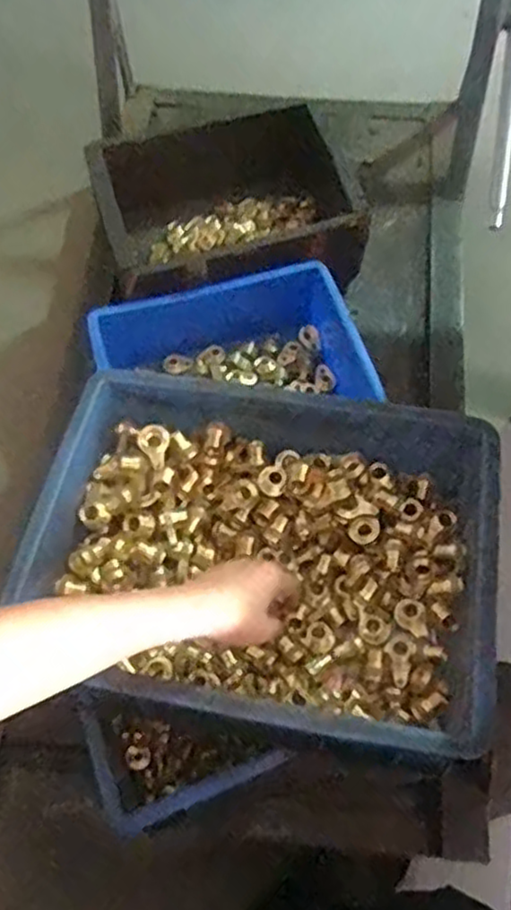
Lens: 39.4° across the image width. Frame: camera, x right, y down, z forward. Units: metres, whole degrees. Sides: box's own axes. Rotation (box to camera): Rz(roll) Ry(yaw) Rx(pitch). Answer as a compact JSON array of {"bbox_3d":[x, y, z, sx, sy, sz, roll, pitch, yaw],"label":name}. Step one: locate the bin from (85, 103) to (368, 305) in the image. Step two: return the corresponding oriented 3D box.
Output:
[{"bbox_3d":[-0.034,-0.354,1.065,0.368,0.135,0.268,-13,62,-7],"label":"bin"}]

